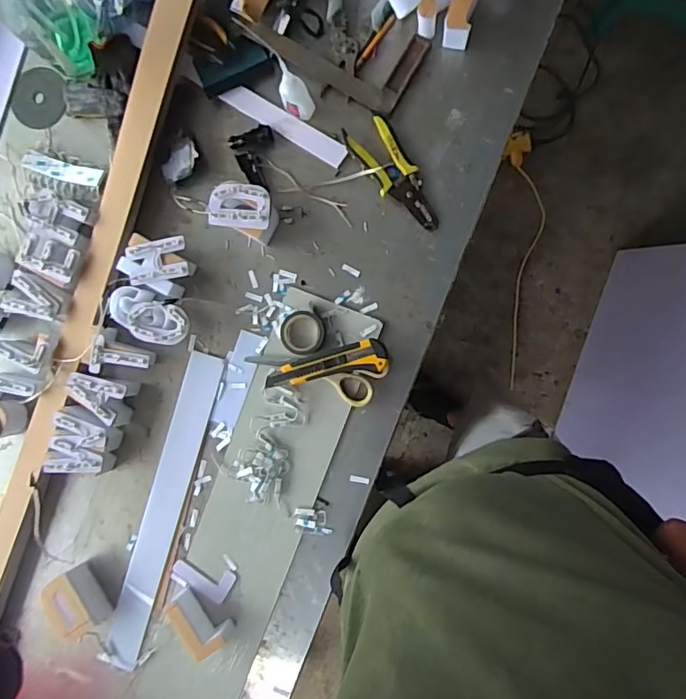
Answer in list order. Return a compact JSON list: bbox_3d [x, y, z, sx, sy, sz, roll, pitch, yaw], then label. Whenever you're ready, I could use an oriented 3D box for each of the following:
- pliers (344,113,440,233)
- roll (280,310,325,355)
[{"bbox_3d":[0.070,-0.229,0.677,0.059,0.015,0.166,-34,87,5],"label":"pliers"},{"bbox_3d":[-0.053,-0.023,0.686,0.058,0.024,0.058,0,90,6],"label":"roll"}]

